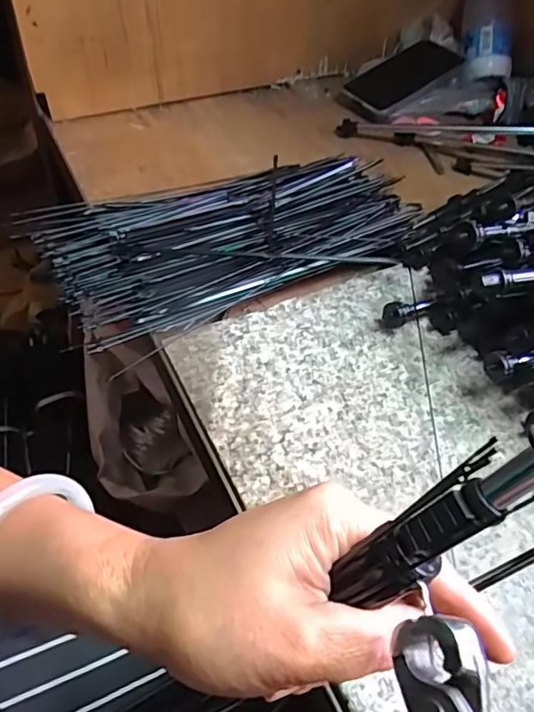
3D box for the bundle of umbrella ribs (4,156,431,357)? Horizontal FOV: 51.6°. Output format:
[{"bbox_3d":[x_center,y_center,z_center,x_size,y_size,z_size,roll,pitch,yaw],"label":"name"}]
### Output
[{"bbox_3d":[-0.027,-0.100,0.462,0.309,0.031,0.151,-11,53,-14],"label":"bundle of umbrella ribs"}]

